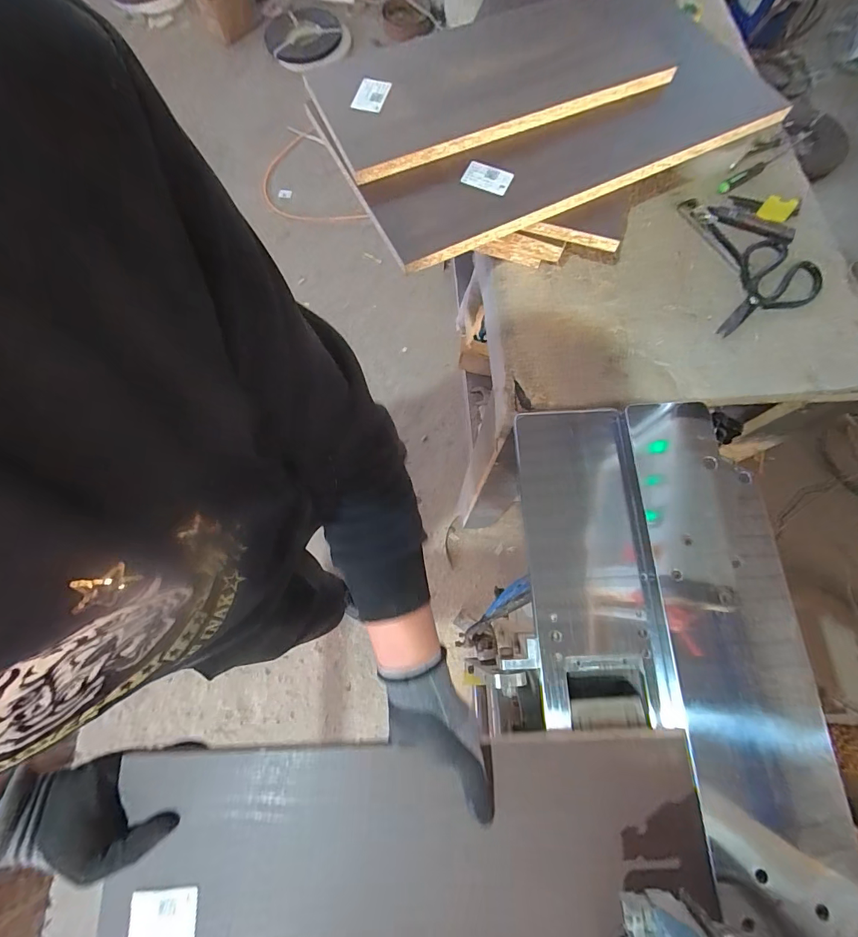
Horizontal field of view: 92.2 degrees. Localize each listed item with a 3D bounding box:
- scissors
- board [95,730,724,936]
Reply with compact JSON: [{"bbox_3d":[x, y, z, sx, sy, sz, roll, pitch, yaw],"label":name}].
[{"bbox_3d":[0.464,-0.243,0.573,0.106,0.004,0.189,41,78,13],"label":"scissors"},{"bbox_3d":[-0.016,0.354,0.387,0.538,0.020,0.169,-4,74,0],"label":"board"}]

